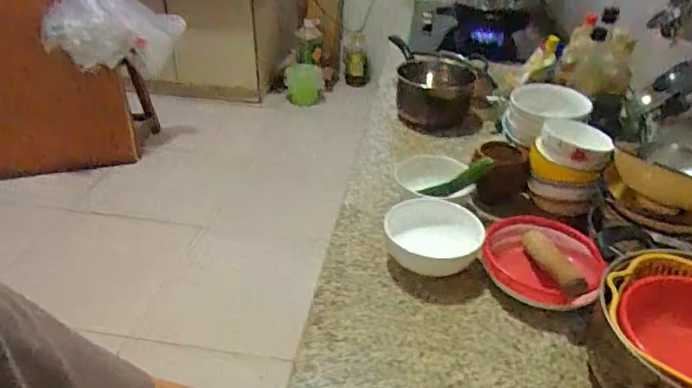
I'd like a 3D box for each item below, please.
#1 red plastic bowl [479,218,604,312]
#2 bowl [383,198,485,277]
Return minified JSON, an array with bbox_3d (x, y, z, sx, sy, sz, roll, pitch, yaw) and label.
[{"bbox_3d":[0.298,0.110,0.792,0.169,0.074,0.180,2,33,-1],"label":"red plastic bowl"},{"bbox_3d":[0.139,0.076,0.829,0.149,0.082,0.149,2,33,-1],"label":"bowl"}]

